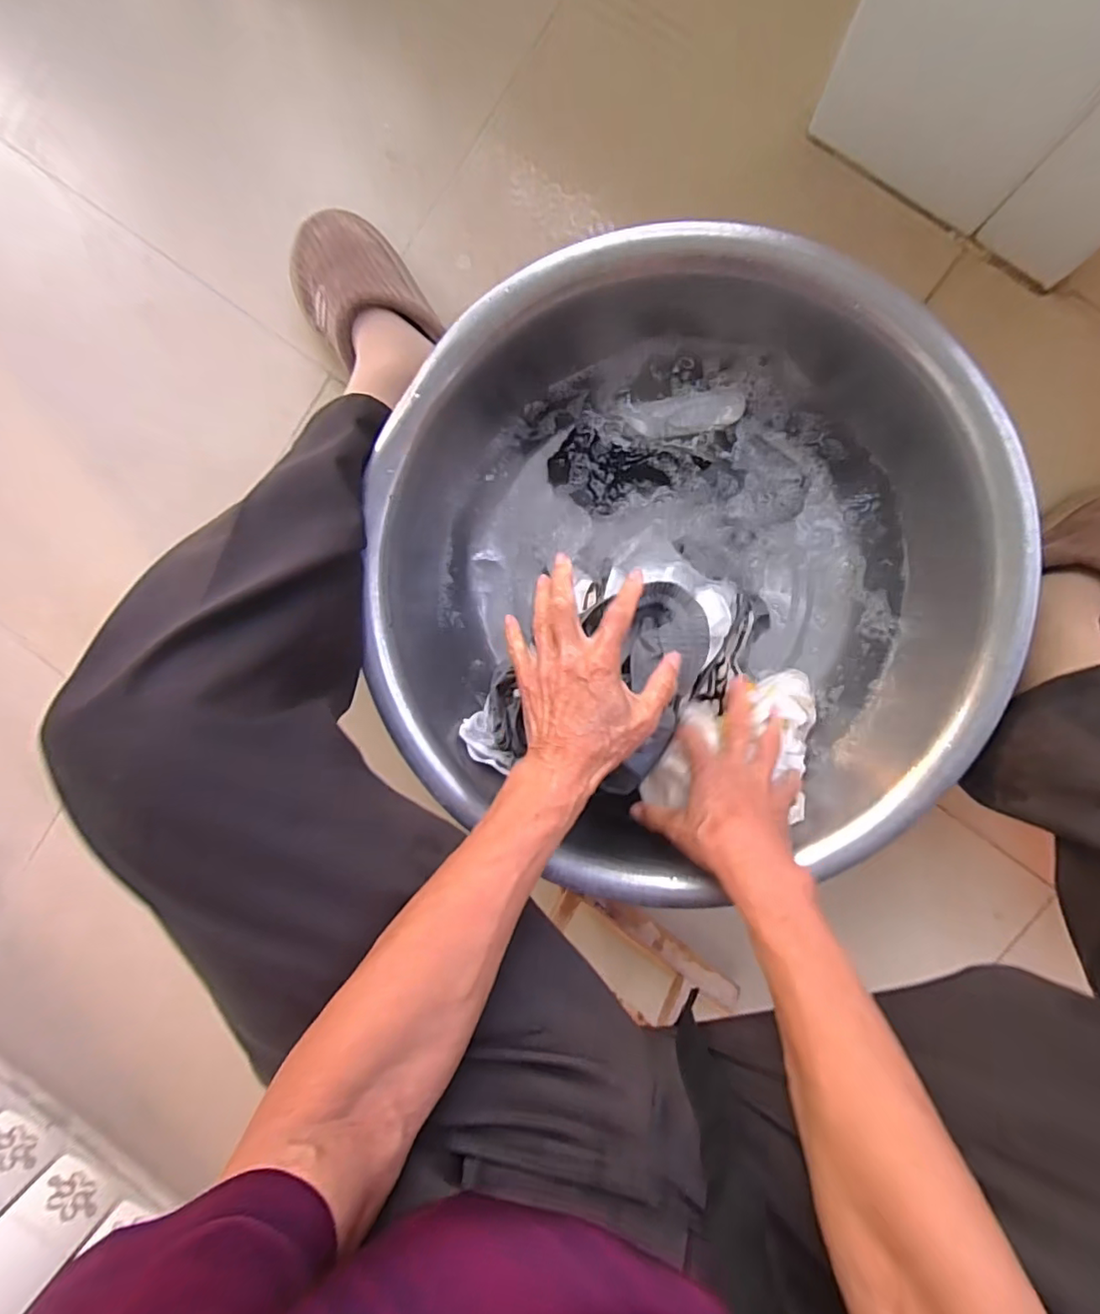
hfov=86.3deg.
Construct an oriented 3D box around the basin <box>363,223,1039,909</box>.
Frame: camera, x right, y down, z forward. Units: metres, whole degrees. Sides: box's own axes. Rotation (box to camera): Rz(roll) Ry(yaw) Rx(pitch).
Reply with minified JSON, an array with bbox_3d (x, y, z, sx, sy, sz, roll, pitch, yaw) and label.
[{"bbox_3d":[0.117,-0.072,0.567,0.540,0.154,0.548,0,94,5],"label":"basin"}]

